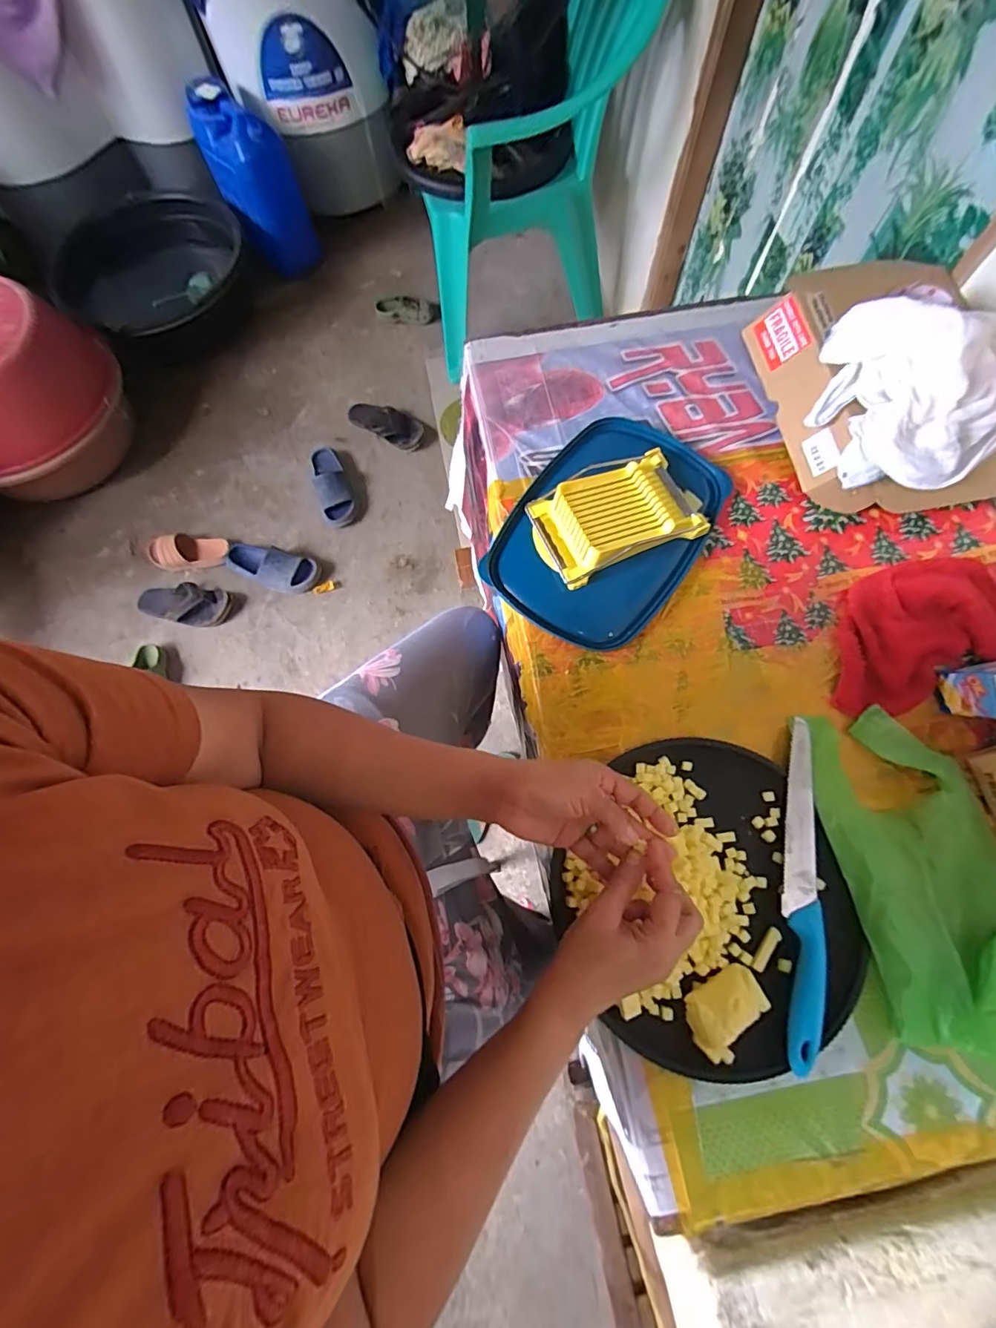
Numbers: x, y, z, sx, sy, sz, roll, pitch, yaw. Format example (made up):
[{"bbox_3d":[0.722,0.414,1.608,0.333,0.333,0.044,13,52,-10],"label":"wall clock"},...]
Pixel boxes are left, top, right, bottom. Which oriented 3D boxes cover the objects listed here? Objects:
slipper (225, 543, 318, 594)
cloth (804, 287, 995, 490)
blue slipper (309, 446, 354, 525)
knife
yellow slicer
[{"bbox_3d":[-0.622,-0.268,1.411,0.251,0.070,0.110,19,73,7],"label":"slipper"},{"bbox_3d":[0.447,-0.301,0.557,0.176,0.117,0.220,-43,76,-12],"label":"cloth"},{"bbox_3d":[-0.482,-0.524,1.495,0.099,0.077,0.235,-20,72,-5],"label":"blue slipper"},{"bbox_3d":[0.292,0.206,0.494,0.033,0.025,0.307,8,72,4],"label":"knife"},{"bbox_3d":[0.145,-0.181,0.623,0.205,0.043,0.125,-22,72,-6],"label":"yellow slicer"}]

